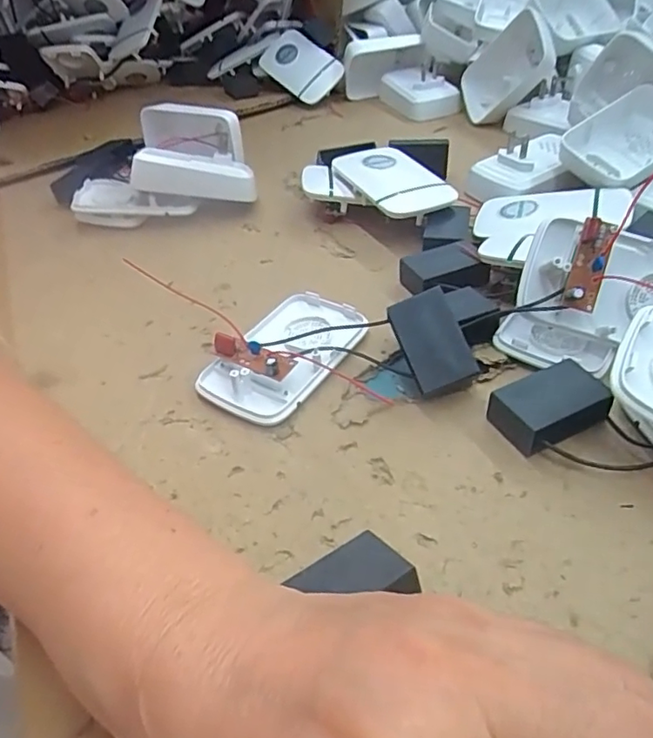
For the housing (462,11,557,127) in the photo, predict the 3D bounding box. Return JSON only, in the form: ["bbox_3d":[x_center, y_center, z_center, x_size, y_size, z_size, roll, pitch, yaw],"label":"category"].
[{"bbox_3d":[0.159,-0.263,0.513,0.027,0.061,0.106,-24,6,-18],"label":"housing"}]

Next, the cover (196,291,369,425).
[{"bbox_3d":[-0.022,-0.013,0.313,0.061,0.024,0.094,18,48,25],"label":"cover"}]

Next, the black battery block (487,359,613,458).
[{"bbox_3d":[0.101,0.017,0.265,0.048,0.020,0.030,-22,45,-16],"label":"black battery block"}]

